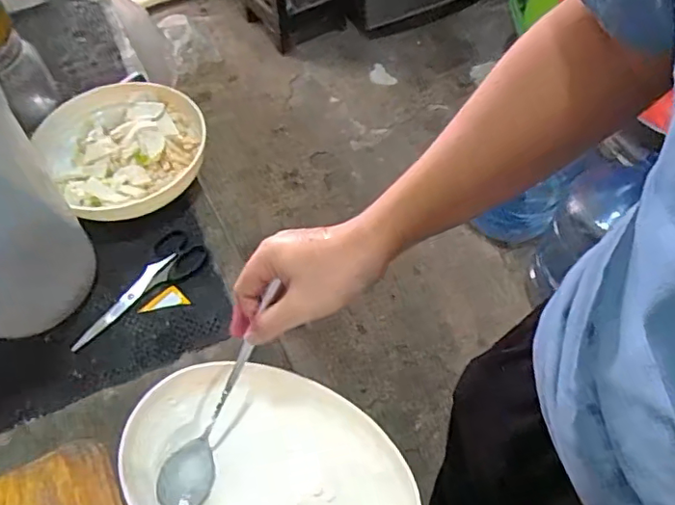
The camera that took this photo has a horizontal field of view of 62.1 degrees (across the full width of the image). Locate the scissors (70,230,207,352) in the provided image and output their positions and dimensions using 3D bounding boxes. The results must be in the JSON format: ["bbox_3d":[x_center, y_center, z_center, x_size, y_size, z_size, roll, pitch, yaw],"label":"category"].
[{"bbox_3d":[-0.198,0.038,0.554,0.052,0.008,0.151,34,64,22],"label":"scissors"}]

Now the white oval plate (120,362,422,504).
[{"bbox_3d":[-0.054,0.180,0.432,0.225,0.035,0.166,21,74,14],"label":"white oval plate"}]

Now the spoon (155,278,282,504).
[{"bbox_3d":[-0.090,0.114,0.444,0.037,0.023,0.188,25,88,18],"label":"spoon"}]

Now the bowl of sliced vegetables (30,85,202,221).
[{"bbox_3d":[-0.232,-0.120,0.628,0.173,0.043,0.168,-1,56,1],"label":"bowl of sliced vegetables"}]

